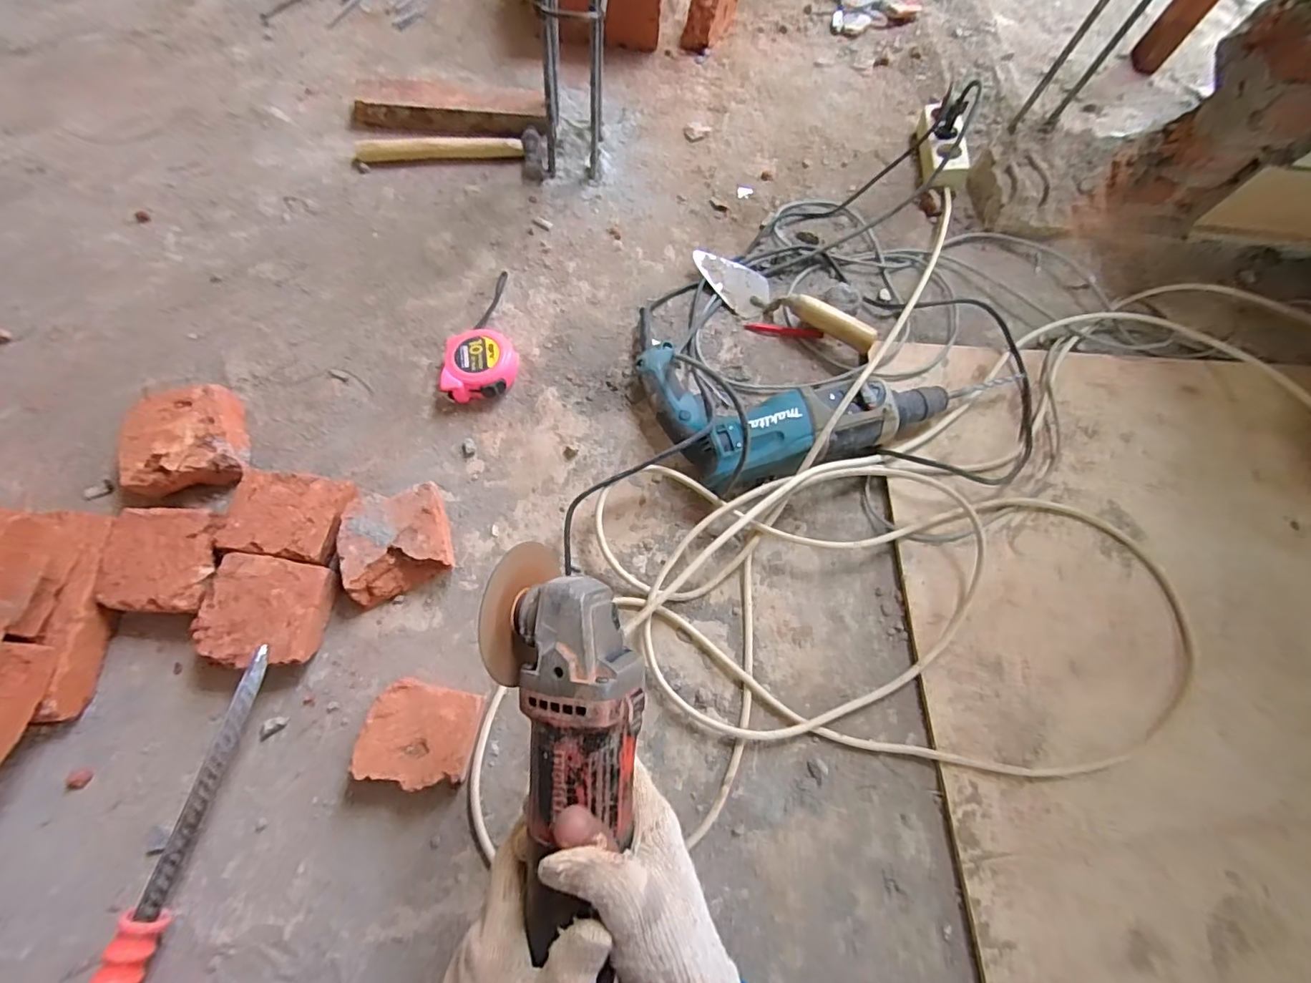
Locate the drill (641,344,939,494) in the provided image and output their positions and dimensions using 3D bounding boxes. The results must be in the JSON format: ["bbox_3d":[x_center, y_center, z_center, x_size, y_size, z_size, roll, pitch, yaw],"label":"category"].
[{"bbox_3d":[0.176,-0.137,0.706,0.364,0.090,0.217,-15,72,-7],"label":"drill"}]

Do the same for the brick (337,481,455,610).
[{"bbox_3d":[-0.287,0.058,0.625,0.112,0.063,0.109,-19,73,-9],"label":"brick"}]

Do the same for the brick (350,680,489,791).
[{"bbox_3d":[-0.234,0.241,0.554,0.103,0.047,0.093,15,69,-2],"label":"brick"}]

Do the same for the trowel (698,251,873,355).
[{"bbox_3d":[0.179,-0.272,0.794,0.282,0.059,0.069,32,62,17],"label":"trowel"}]

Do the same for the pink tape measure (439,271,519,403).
[{"bbox_3d":[-0.223,-0.211,0.728,0.085,0.039,0.201,1,71,-2],"label":"pink tape measure"}]

